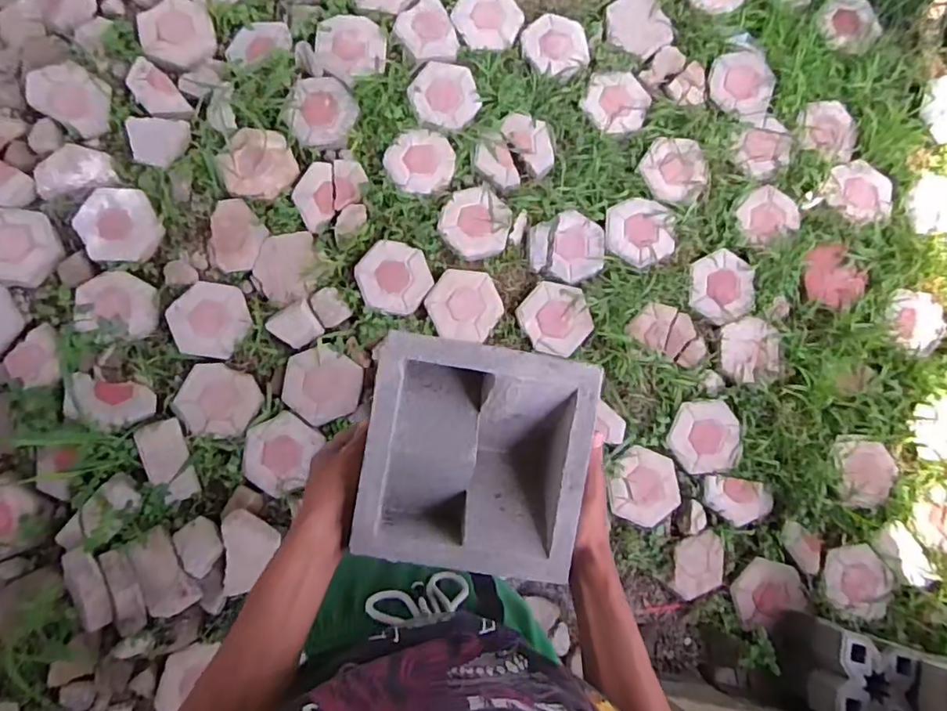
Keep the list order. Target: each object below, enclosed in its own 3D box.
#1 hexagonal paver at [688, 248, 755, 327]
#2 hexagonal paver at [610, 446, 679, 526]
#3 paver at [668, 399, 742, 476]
[{"bbox_3d":[0.720,-0.198,1.637,0.184,0.046,0.209,2,84,-4],"label":"hexagonal paver"},{"bbox_3d":[0.474,0.361,1.549,0.197,0.036,0.197,21,83,-2],"label":"hexagonal paver"},{"bbox_3d":[0.647,0.226,1.581,0.184,0.030,0.198,-1,84,-4],"label":"paver"}]

